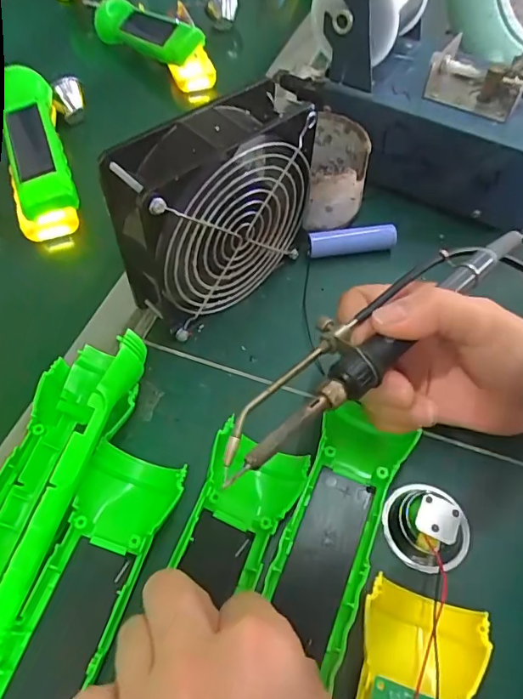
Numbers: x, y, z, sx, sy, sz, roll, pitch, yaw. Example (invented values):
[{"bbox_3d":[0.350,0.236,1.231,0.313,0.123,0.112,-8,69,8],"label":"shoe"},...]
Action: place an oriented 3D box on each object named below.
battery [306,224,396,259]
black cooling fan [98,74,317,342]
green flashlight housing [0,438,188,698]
[{"bbox_3d":[0.067,-0.081,0.358,0.064,0.022,0.014,-7,56,-6],"label":"battery"},{"bbox_3d":[-0.028,-0.075,0.292,0.124,0.123,0.047,-32,62,-21],"label":"black cooling fan"},{"bbox_3d":[-0.087,0.122,0.216,0.046,0.021,0.161,16,57,9],"label":"green flashlight housing"}]

